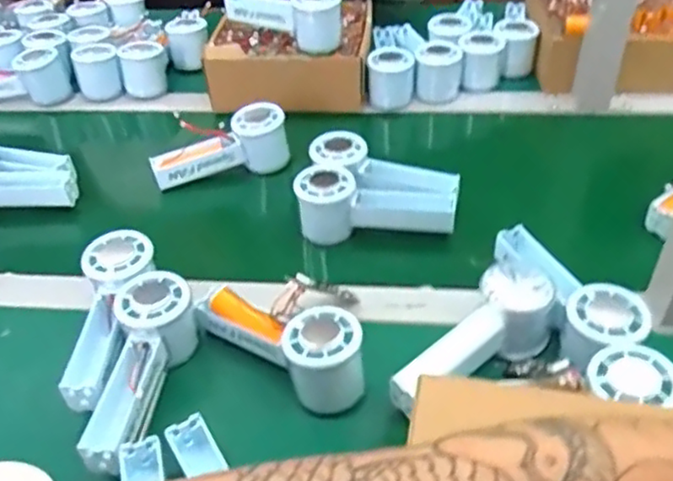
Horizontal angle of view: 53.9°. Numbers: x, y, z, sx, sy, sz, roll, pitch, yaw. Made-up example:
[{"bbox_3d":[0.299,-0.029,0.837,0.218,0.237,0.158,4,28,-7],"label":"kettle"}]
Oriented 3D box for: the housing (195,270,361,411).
[{"bbox_3d":[-0.041,0.068,0.508,0.069,0.048,0.145,-34,50,-29],"label":"housing"}]

